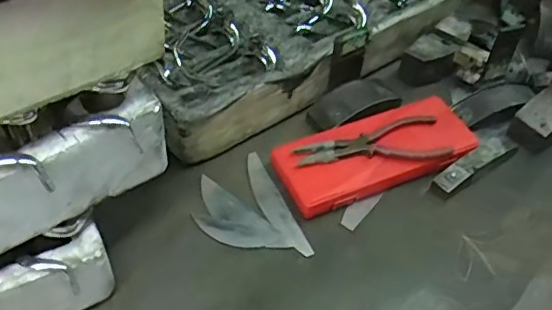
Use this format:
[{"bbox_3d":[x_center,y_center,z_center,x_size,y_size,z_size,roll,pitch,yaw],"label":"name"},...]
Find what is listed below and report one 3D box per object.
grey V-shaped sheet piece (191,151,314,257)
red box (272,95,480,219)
[{"bbox_3d":[-0.036,0.068,0.646,0.103,0.007,0.144,-19,52,-21],"label":"grey V-shaped sheet piece"},{"bbox_3d":[0.128,-0.004,0.698,0.251,0.039,0.098,-18,52,-20],"label":"red box"}]

